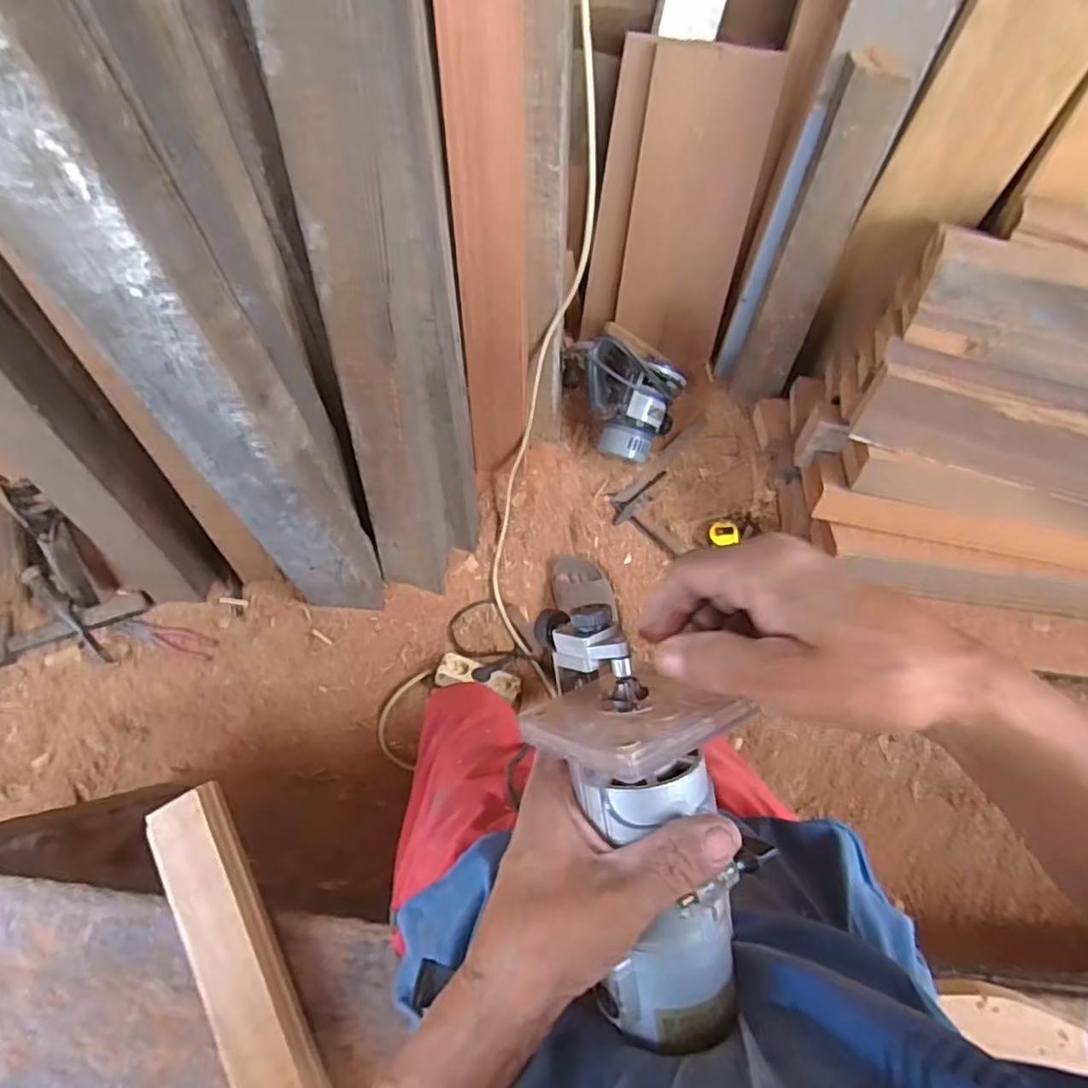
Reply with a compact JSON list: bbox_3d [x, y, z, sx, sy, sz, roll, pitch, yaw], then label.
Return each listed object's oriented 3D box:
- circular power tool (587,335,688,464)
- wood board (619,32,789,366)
[{"bbox_3d":[0.173,-0.280,1.273,0.183,0.222,0.163,13,72,5],"label":"circular power tool"},{"bbox_3d":[0.275,-0.610,1.235,0.217,0.555,0.026,11,47,6],"label":"wood board"}]

